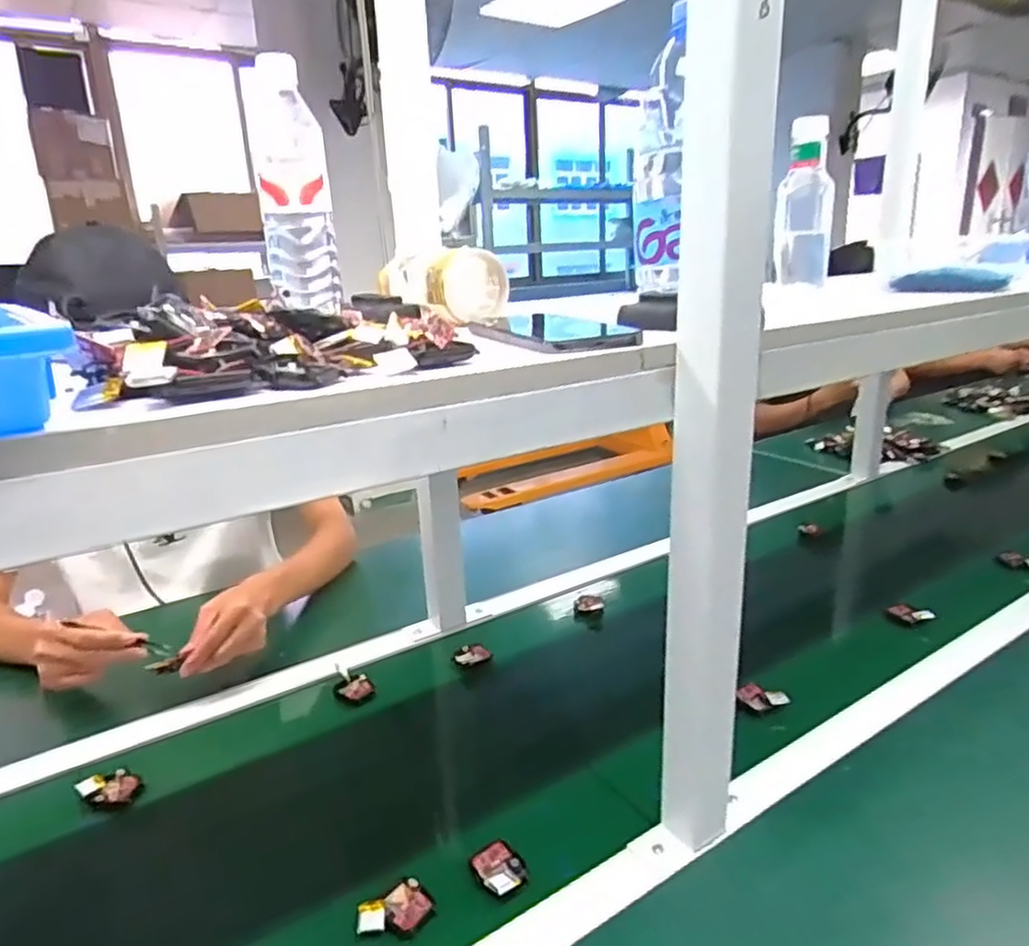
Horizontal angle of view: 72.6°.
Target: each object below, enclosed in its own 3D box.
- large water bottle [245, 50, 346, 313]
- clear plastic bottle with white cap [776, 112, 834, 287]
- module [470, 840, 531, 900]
[{"bbox_3d":[-0.187,-0.243,0.589,0.062,0.199,0.063,-7,19,-13],"label":"large water bottle"},{"bbox_3d":[0.363,-0.338,0.873,0.065,0.190,0.073,5,20,20],"label":"clear plastic bottle with white cap"},{"bbox_3d":[-0.012,0.322,0.570,0.038,0.010,0.046,-14,22,-31],"label":"module"}]

